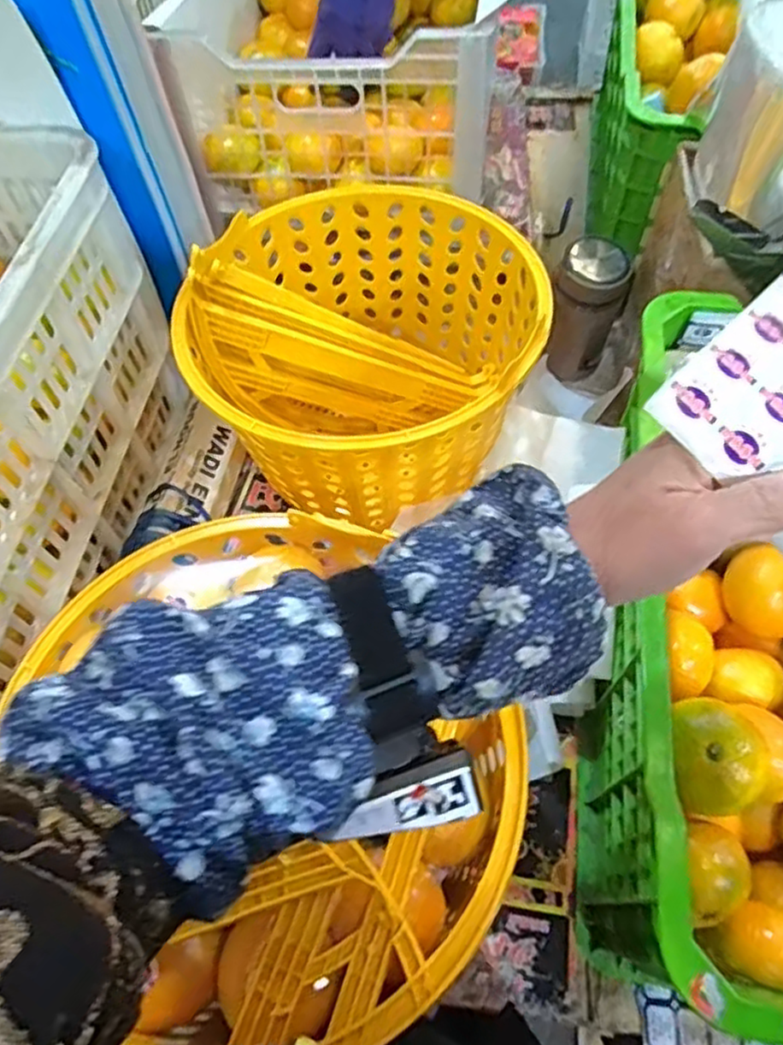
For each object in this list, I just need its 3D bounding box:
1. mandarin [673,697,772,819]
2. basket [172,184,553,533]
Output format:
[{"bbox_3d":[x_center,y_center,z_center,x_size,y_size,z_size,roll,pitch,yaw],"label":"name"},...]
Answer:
[{"bbox_3d":[0.199,0.148,0.421,0.056,0.050,0.069,22,65,13],"label":"mandarin"},{"bbox_3d":[-0.026,-0.165,0.670,0.313,0.177,0.316,-1,62,2],"label":"basket"}]

